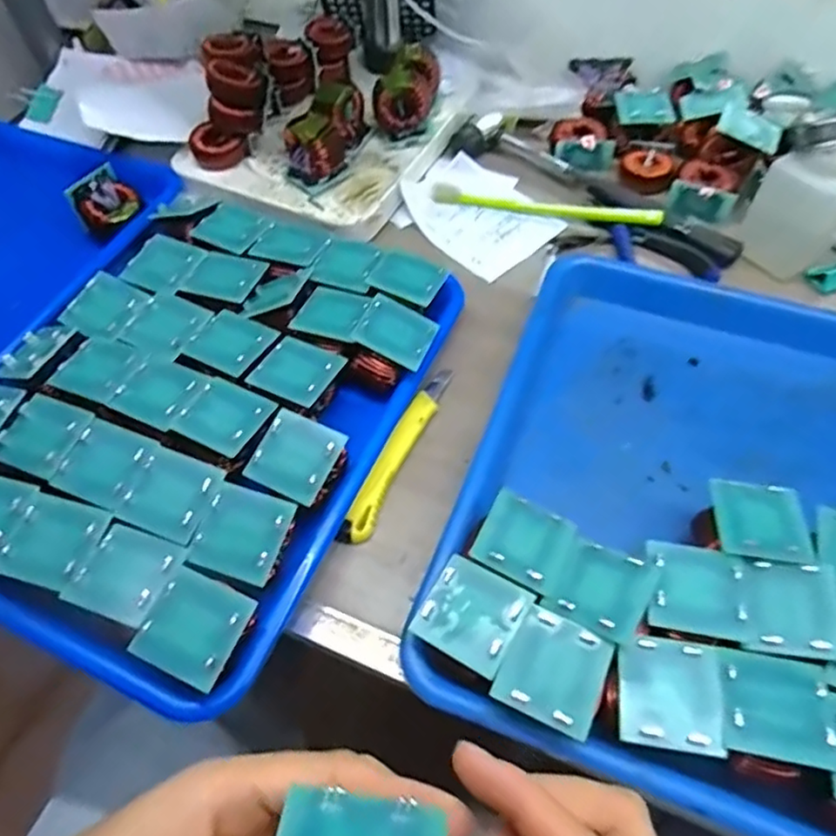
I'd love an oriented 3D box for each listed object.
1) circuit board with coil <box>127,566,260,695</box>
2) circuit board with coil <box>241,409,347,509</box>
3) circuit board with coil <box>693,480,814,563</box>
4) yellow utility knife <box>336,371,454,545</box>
[{"bbox_3d":[-0.108,0.102,0.305,0.046,0.012,0.045,20,59,15],"label":"circuit board with coil"},{"bbox_3d":[-0.068,0.026,0.372,0.046,0.034,0.044,23,77,19],"label":"circuit board with coil"},{"bbox_3d":[0.176,0.058,0.333,0.051,0.022,0.047,1,44,13],"label":"circuit board with coil"},{"bbox_3d":[-0.011,0.018,0.400,0.015,0.020,0.138,20,59,15],"label":"yellow utility knife"}]

